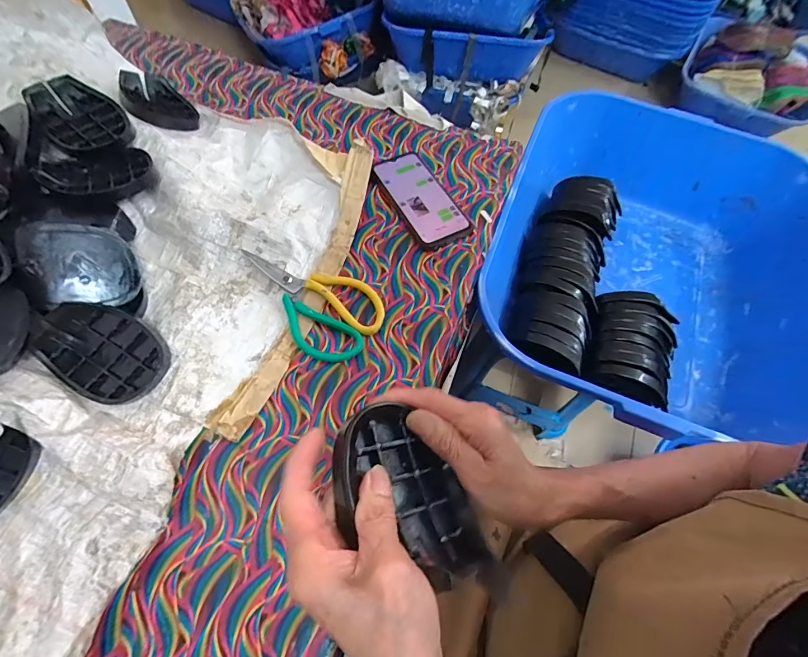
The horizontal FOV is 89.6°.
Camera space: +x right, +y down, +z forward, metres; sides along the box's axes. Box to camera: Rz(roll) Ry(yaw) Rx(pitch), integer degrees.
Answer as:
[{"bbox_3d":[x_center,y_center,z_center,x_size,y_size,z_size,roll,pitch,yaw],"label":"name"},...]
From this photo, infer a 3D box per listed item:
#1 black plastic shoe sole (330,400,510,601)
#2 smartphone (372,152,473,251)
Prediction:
[{"bbox_3d":[0.007,0.119,0.265,0.077,0.029,0.141,-42,86,-21],"label":"black plastic shoe sole"},{"bbox_3d":[0.023,-0.175,0.546,0.076,0.011,0.157,-26,66,-15],"label":"smartphone"}]

